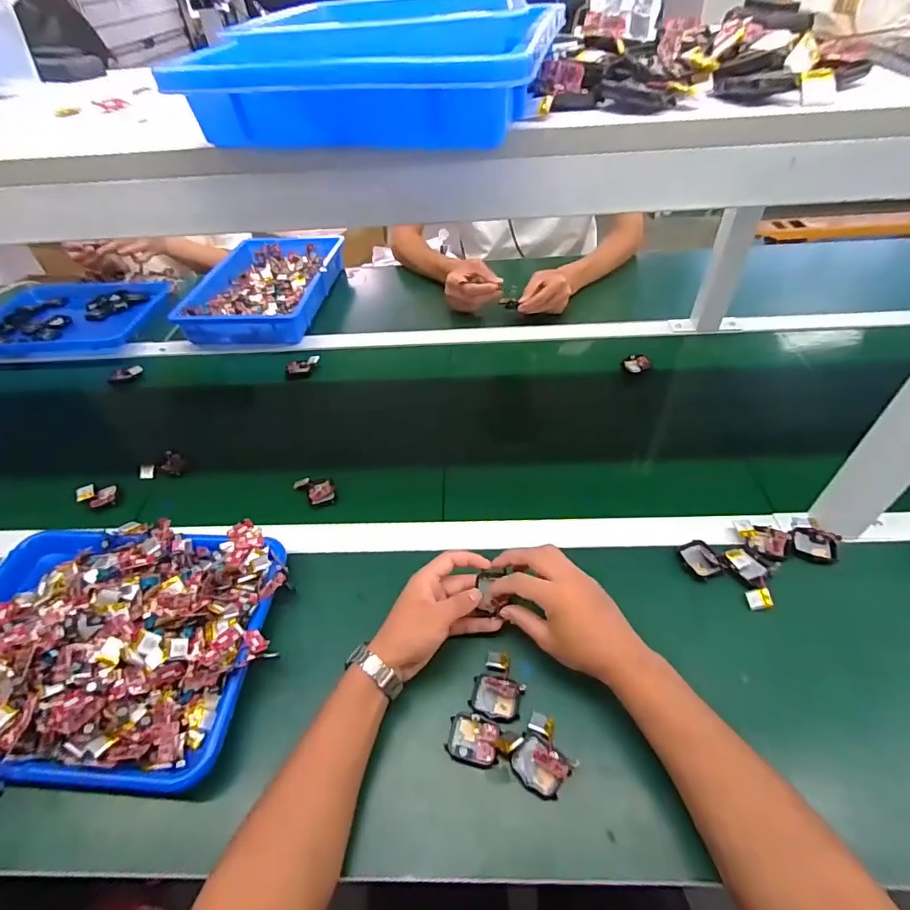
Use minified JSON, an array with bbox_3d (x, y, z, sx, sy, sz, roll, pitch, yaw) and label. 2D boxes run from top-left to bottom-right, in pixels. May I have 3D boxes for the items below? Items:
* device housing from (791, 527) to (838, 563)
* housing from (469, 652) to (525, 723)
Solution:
[{"bbox_3d":[0.409,0.102,0.555,0.044,0.012,0.041,13,49,17],"label":"device housing"},{"bbox_3d":[0.043,0.223,0.476,0.047,0.016,0.062,9,48,14],"label":"housing"}]

